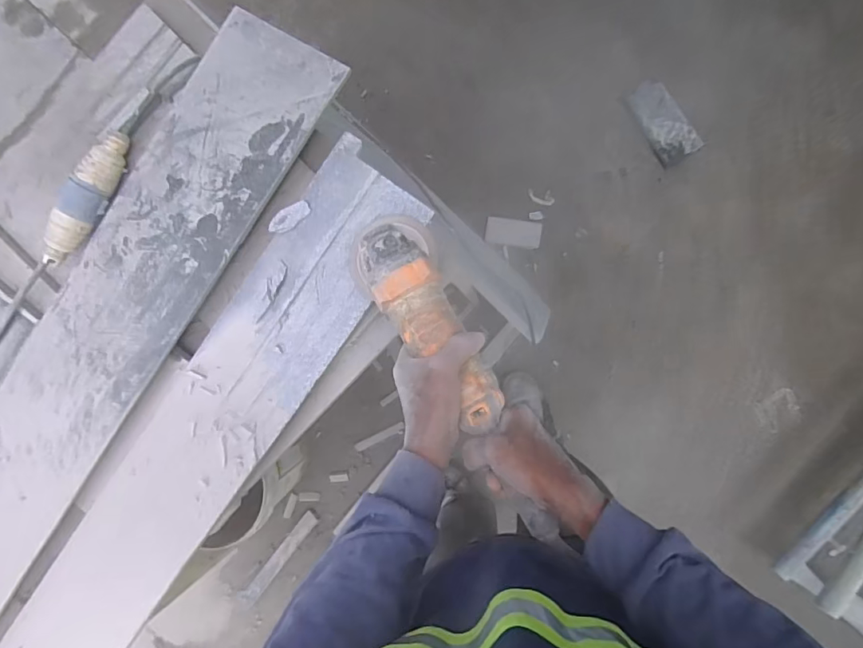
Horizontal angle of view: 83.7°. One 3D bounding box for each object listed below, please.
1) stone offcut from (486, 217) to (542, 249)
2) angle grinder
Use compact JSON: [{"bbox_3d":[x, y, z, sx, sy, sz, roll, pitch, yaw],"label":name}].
[{"bbox_3d":[0.227,-0.254,1.339,0.149,0.033,0.073,8,92,9],"label":"stone offcut"},{"bbox_3d":[-0.011,-0.017,0.523,0.082,0.083,0.283,-32,71,5],"label":"angle grinder"}]

